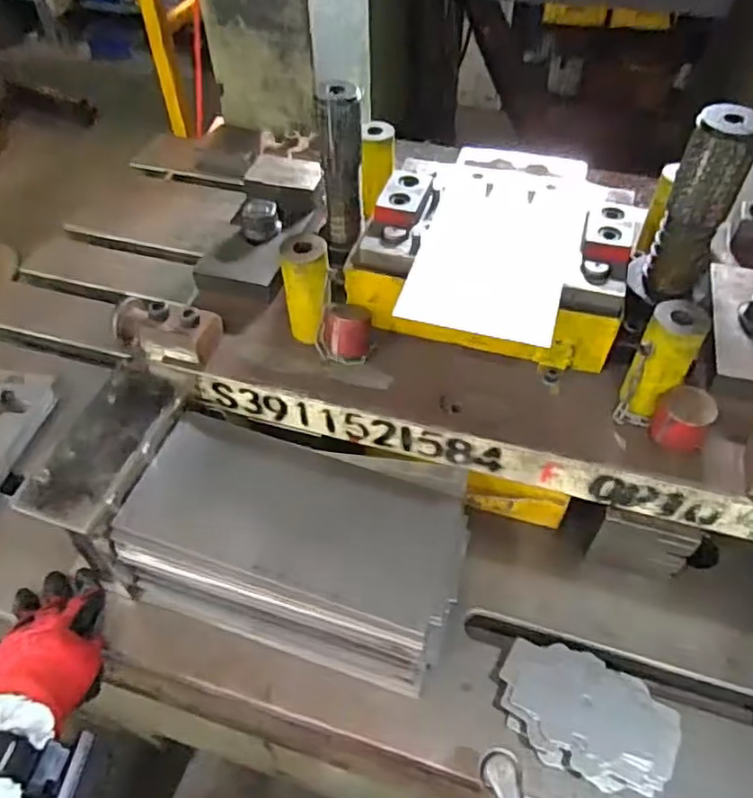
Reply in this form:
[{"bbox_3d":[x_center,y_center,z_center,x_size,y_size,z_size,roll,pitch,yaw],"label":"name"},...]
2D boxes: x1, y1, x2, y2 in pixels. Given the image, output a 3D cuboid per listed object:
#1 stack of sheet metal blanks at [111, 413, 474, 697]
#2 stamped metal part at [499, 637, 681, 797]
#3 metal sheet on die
[{"bbox_3d":[-0.062,0.121,0.545,0.258,0.114,0.144,15,51,14],"label":"stack of sheet metal blanks"},{"bbox_3d":[0.161,0.238,0.487,0.134,0.024,0.084,26,57,8],"label":"stamped metal part"},{"bbox_3d":[0.110,-0.146,0.557,0.129,0.011,0.250,12,54,10],"label":"metal sheet on die"}]

